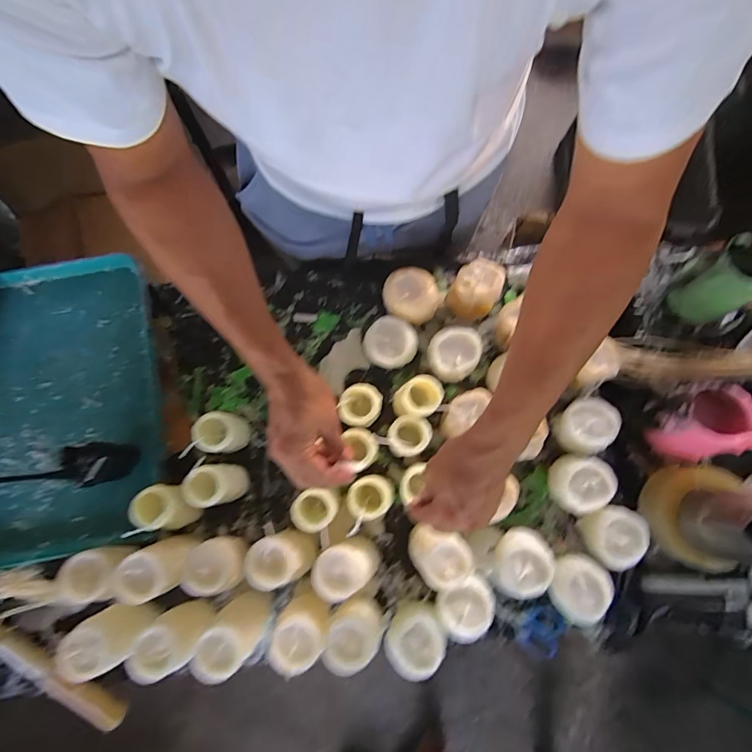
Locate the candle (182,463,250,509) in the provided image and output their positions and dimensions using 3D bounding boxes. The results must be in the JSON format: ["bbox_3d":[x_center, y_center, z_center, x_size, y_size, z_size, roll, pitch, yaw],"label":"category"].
[{"bbox_3d":[-0.218,0.151,0.583,0.056,0.107,0.053,0,79,0],"label":"candle"}]

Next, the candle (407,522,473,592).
[{"bbox_3d":[0.080,0.232,0.537,0.070,0.077,0.067,0,79,0],"label":"candle"}]

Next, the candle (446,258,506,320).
[{"bbox_3d":[0.152,-0.131,0.643,0.069,0.075,0.069,0,79,0],"label":"candle"}]

